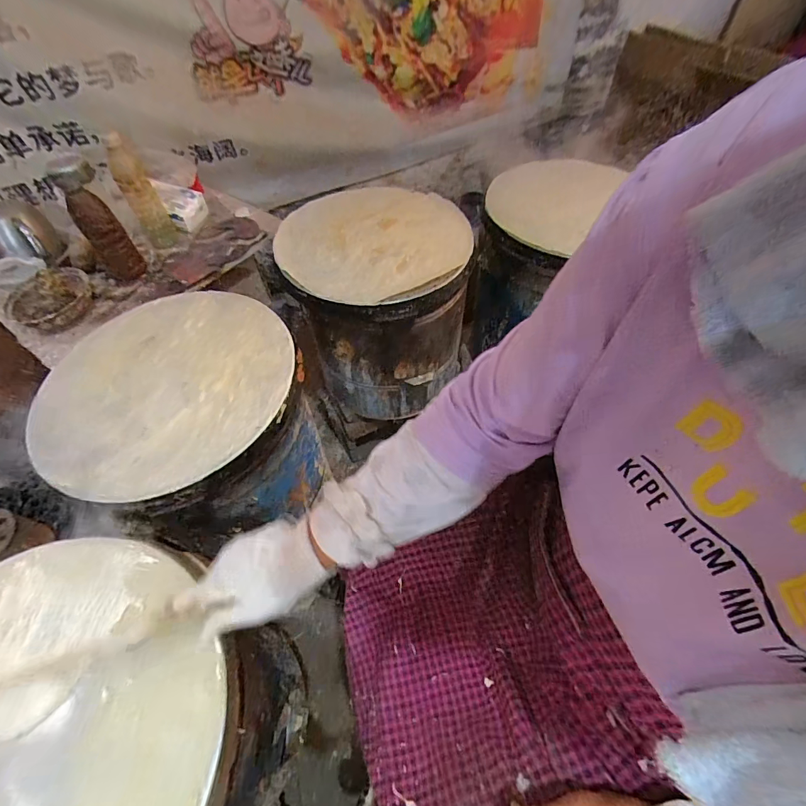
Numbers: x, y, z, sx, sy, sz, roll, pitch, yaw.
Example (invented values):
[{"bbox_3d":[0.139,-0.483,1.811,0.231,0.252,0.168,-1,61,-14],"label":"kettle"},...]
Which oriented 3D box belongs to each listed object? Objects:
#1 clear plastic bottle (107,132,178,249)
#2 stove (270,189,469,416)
[{"bbox_3d":[-0.528,-0.418,0.814,0.054,0.211,0.057,-34,62,-19],"label":"clear plastic bottle"},{"bbox_3d":[-0.048,-0.209,0.956,0.363,0.427,0.360,1,56,2],"label":"stove"}]

